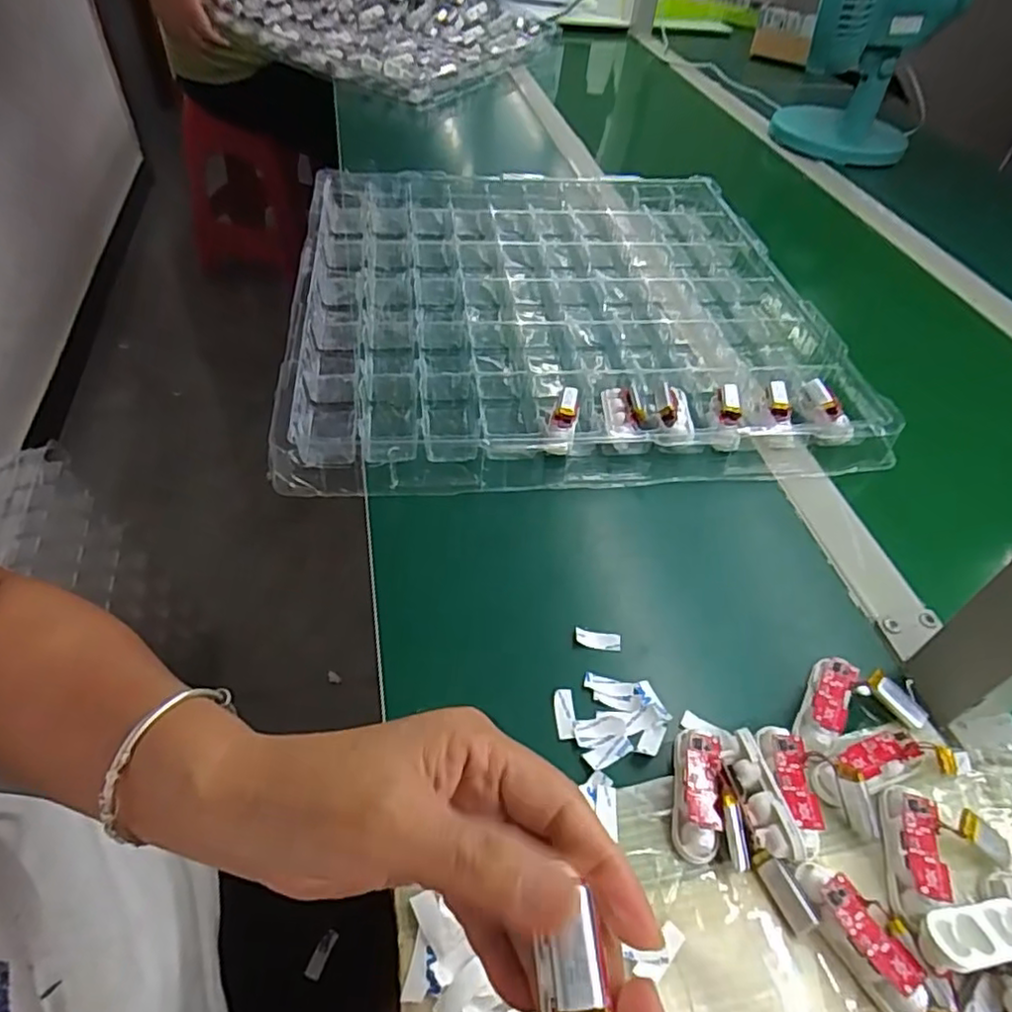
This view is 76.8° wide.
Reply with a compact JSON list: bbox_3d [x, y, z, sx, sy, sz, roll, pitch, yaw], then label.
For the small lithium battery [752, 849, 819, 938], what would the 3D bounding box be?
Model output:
[{"bbox_3d":[0.126,0.173,0.288,0.012,0.009,0.034,-17,52,-19],"label":"small lithium battery"}]

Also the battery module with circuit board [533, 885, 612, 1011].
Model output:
[{"bbox_3d":[0.018,0.129,0.174,0.018,0.005,0.037,-3,49,-7],"label":"battery module with circuit board"}]

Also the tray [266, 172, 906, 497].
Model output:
[{"bbox_3d":[0.047,-0.196,0.601,0.455,0.035,0.468,-1,48,-7],"label":"tray"}]

